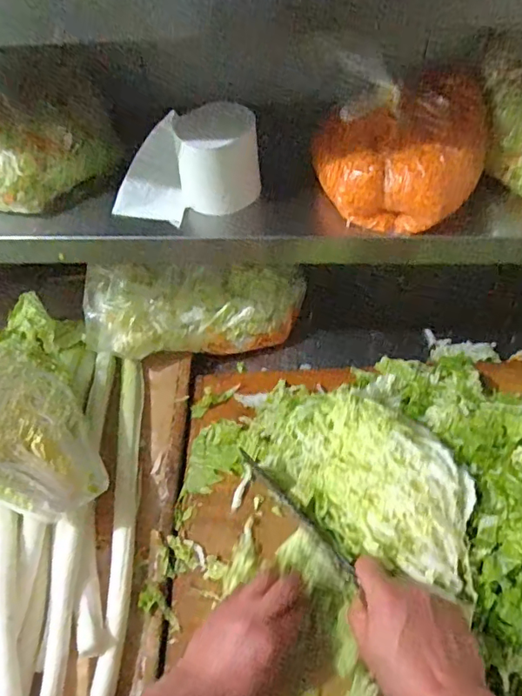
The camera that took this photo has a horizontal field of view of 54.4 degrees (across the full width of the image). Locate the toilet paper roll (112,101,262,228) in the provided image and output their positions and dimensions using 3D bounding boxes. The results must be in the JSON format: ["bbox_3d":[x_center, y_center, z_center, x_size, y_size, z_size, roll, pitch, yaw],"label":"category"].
[{"bbox_3d":[-0.085,-0.203,0.568,0.162,0.107,0.080,4,54,7],"label":"toilet paper roll"}]

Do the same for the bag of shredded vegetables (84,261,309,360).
[{"bbox_3d":[-0.083,-0.059,0.723,0.315,0.121,0.100,-4,53,-17],"label":"bag of shredded vegetables"}]

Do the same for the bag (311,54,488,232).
[{"bbox_3d":[0.153,-0.232,0.556,0.179,0.097,0.196,18,57,16],"label":"bag"}]

